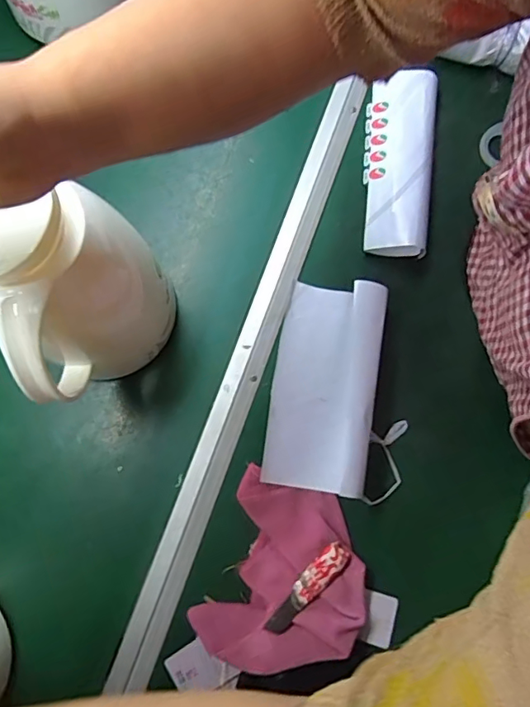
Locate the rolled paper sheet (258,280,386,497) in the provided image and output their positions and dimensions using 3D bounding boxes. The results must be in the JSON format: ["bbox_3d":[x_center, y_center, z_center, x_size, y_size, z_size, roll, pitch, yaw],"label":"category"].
[{"bbox_3d":[0.067,0.027,0.555,0.112,0.045,0.230,10,79,1],"label":"rolled paper sheet"}]

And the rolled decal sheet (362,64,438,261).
[{"bbox_3d":[0.160,-0.220,0.606,0.079,0.034,0.204,5,79,0],"label":"rolled decal sheet"}]

